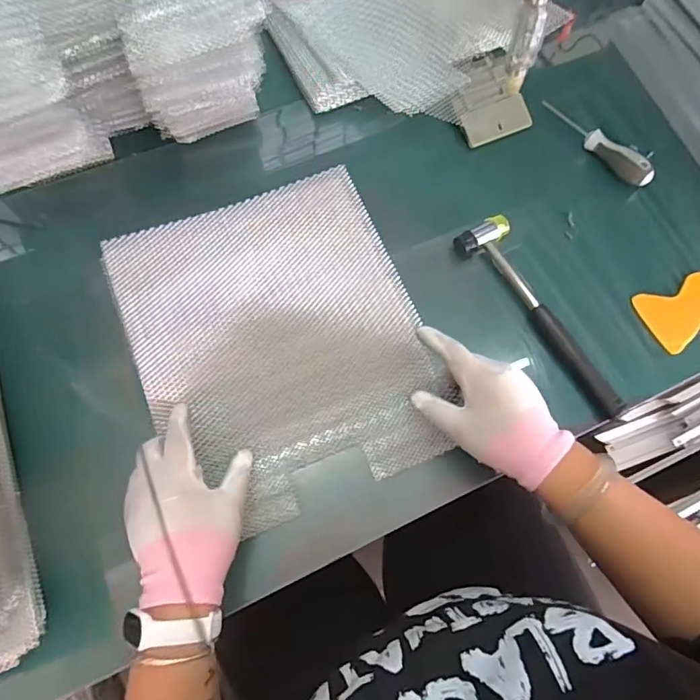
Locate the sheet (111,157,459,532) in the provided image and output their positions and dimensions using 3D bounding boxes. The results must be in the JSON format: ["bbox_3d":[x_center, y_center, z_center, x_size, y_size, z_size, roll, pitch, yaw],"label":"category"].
[{"bbox_3d":[-0.068,-0.013,0.512,0.266,0.038,0.323,-21,72,-9],"label":"sheet"}]

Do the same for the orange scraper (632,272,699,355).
[{"bbox_3d":[0.362,-0.042,0.548,0.094,0.010,0.068,-20,77,-9],"label":"orange scraper"}]

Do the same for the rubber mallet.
[{"bbox_3d":[0.202,-0.039,0.532,0.058,0.025,0.240,-31,73,-12],"label":"rubber mallet"}]

